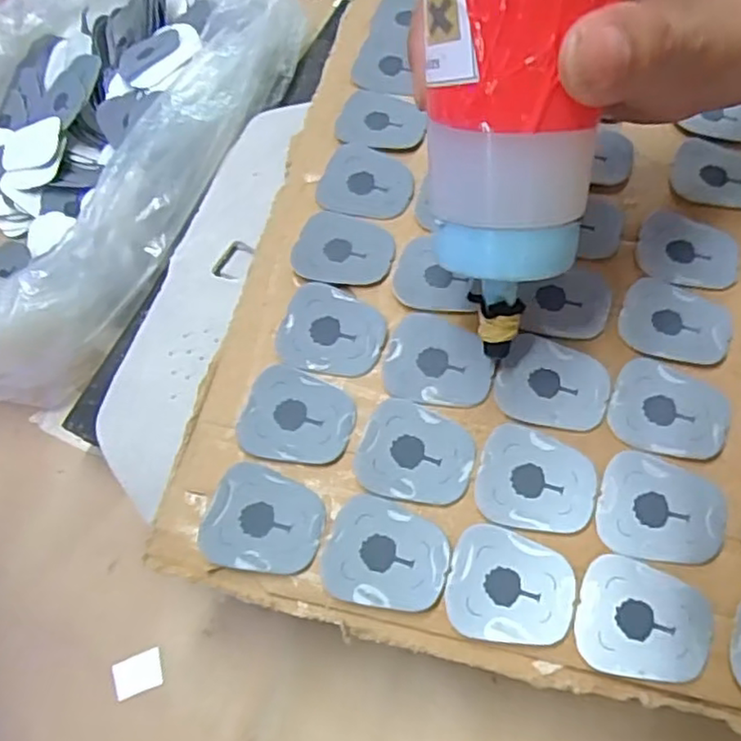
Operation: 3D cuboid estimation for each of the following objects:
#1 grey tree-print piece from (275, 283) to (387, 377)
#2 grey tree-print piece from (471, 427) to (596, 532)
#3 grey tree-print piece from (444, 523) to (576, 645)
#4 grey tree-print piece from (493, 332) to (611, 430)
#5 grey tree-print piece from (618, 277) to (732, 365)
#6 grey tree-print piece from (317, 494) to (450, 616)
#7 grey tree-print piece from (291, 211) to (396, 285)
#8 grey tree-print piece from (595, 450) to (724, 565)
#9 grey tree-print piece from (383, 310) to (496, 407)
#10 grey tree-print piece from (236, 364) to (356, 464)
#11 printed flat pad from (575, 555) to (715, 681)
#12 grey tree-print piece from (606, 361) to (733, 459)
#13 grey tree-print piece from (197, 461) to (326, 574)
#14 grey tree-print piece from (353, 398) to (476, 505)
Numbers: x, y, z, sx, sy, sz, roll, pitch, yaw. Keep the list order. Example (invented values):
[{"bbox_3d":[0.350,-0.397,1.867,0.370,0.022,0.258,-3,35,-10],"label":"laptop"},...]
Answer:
[{"bbox_3d":[-0.015,-0.016,0.242,0.038,0.004,0.033,6,63,11],"label":"grey tree-print piece"},{"bbox_3d":[0.055,0.036,0.216,0.038,0.004,0.033,11,64,13],"label":"grey tree-print piece"},{"bbox_3d":[0.044,0.067,0.204,0.038,0.004,0.033,4,62,10],"label":"grey tree-print piece"},{"bbox_3d":[0.065,0.004,0.232,0.038,0.004,0.034,10,63,13],"label":"grey tree-print piece"},{"bbox_3d":[0.115,-0.019,0.244,0.039,0.004,0.034,18,65,17],"label":"grey tree-print piece"},{"bbox_3d":[0.005,0.058,0.206,0.039,0.004,0.033,12,64,14],"label":"grey tree-print piece"},{"bbox_3d":[-0.011,-0.049,0.259,0.039,0.004,0.033,7,63,12],"label":"grey tree-print piece"},{"bbox_3d":[0.096,0.046,0.214,0.040,0.004,0.034,16,71,7],"label":"grey tree-print piece"},{"bbox_3d":[0.025,-0.005,0.236,0.038,0.004,0.035,1,62,8],"label":"grey tree-print piece"},{"bbox_3d":[-0.026,0.016,0.228,0.038,0.005,0.033,11,64,13],"label":"grey tree-print piece"},{"bbox_3d":[0.084,0.077,0.199,0.038,0.005,0.033,14,64,15],"label":"printed flat pad"},{"bbox_3d":[0.105,0.013,0.228,0.039,0.004,0.035,13,64,15],"label":"grey tree-print piece"},{"bbox_3d":[-0.035,0.049,0.213,0.038,0.004,0.033,10,63,13],"label":"grey tree-print piece"},{"bbox_3d":[0.016,0.027,0.221,0.038,0.004,0.034,10,64,13],"label":"grey tree-print piece"}]

